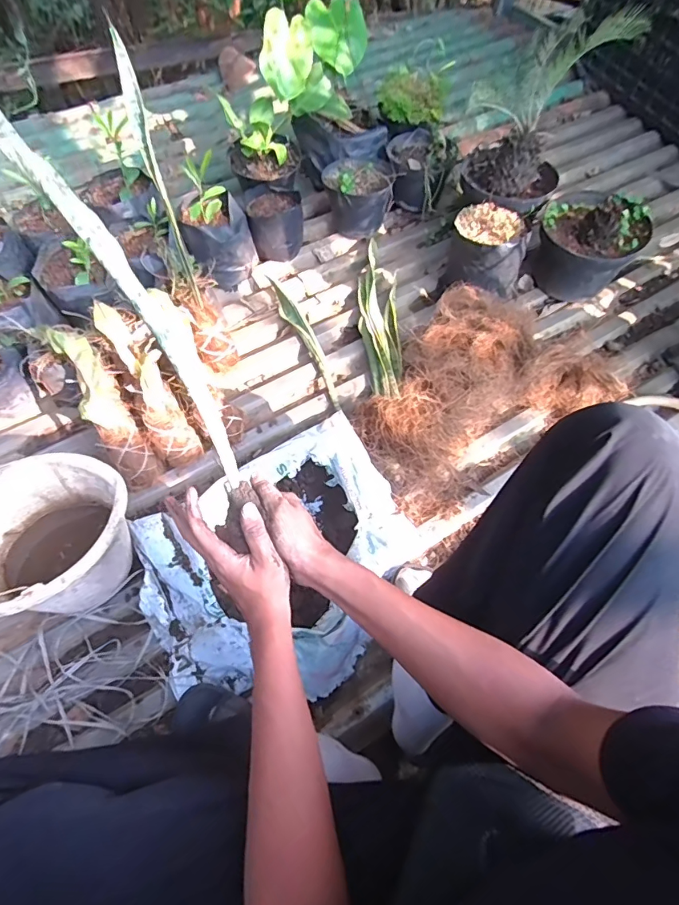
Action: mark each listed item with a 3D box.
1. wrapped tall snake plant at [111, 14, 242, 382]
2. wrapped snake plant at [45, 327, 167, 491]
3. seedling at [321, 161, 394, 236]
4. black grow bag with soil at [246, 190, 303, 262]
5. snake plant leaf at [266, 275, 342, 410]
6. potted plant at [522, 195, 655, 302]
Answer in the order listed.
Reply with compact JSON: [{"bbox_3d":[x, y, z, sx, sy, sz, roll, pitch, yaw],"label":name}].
[{"bbox_3d":[-0.291,-0.392,0.803,0.085,0.515,0.141,-18,42,-11],"label":"wrapped tall snake plant"},{"bbox_3d":[-0.410,-0.084,0.793,0.068,0.096,0.317,-28,94,-15],"label":"wrapped snake plant"},{"bbox_3d":[0.042,-0.636,1.125,0.159,0.143,0.173,-3,64,-6],"label":"seedling"},{"bbox_3d":[-0.152,-0.544,1.083,0.125,0.109,0.127,-7,64,-8],"label":"black grow bag with soil"},{"bbox_3d":[-0.068,-0.248,0.970,0.042,0.021,0.368,-23,68,-15],"label":"snake plant leaf"},{"bbox_3d":[0.544,-0.462,1.008,0.213,0.172,0.174,33,66,12],"label":"potted plant"}]

